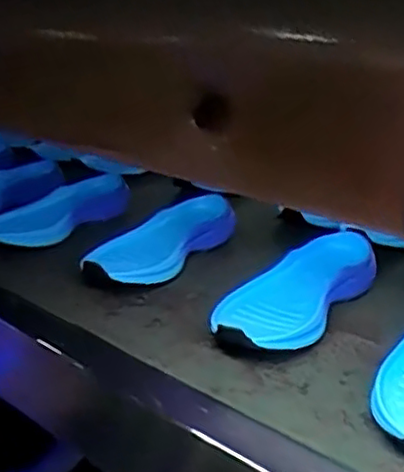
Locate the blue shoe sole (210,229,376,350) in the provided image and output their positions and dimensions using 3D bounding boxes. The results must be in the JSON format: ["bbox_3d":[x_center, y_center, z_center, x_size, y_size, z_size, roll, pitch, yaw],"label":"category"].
[{"bbox_3d":[0.092,0.054,0.638,0.085,0.046,0.233,19,23,30],"label":"blue shoe sole"}]

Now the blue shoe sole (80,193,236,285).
[{"bbox_3d":[-0.046,0.007,0.757,0.089,0.058,0.223,18,22,26],"label":"blue shoe sole"}]

